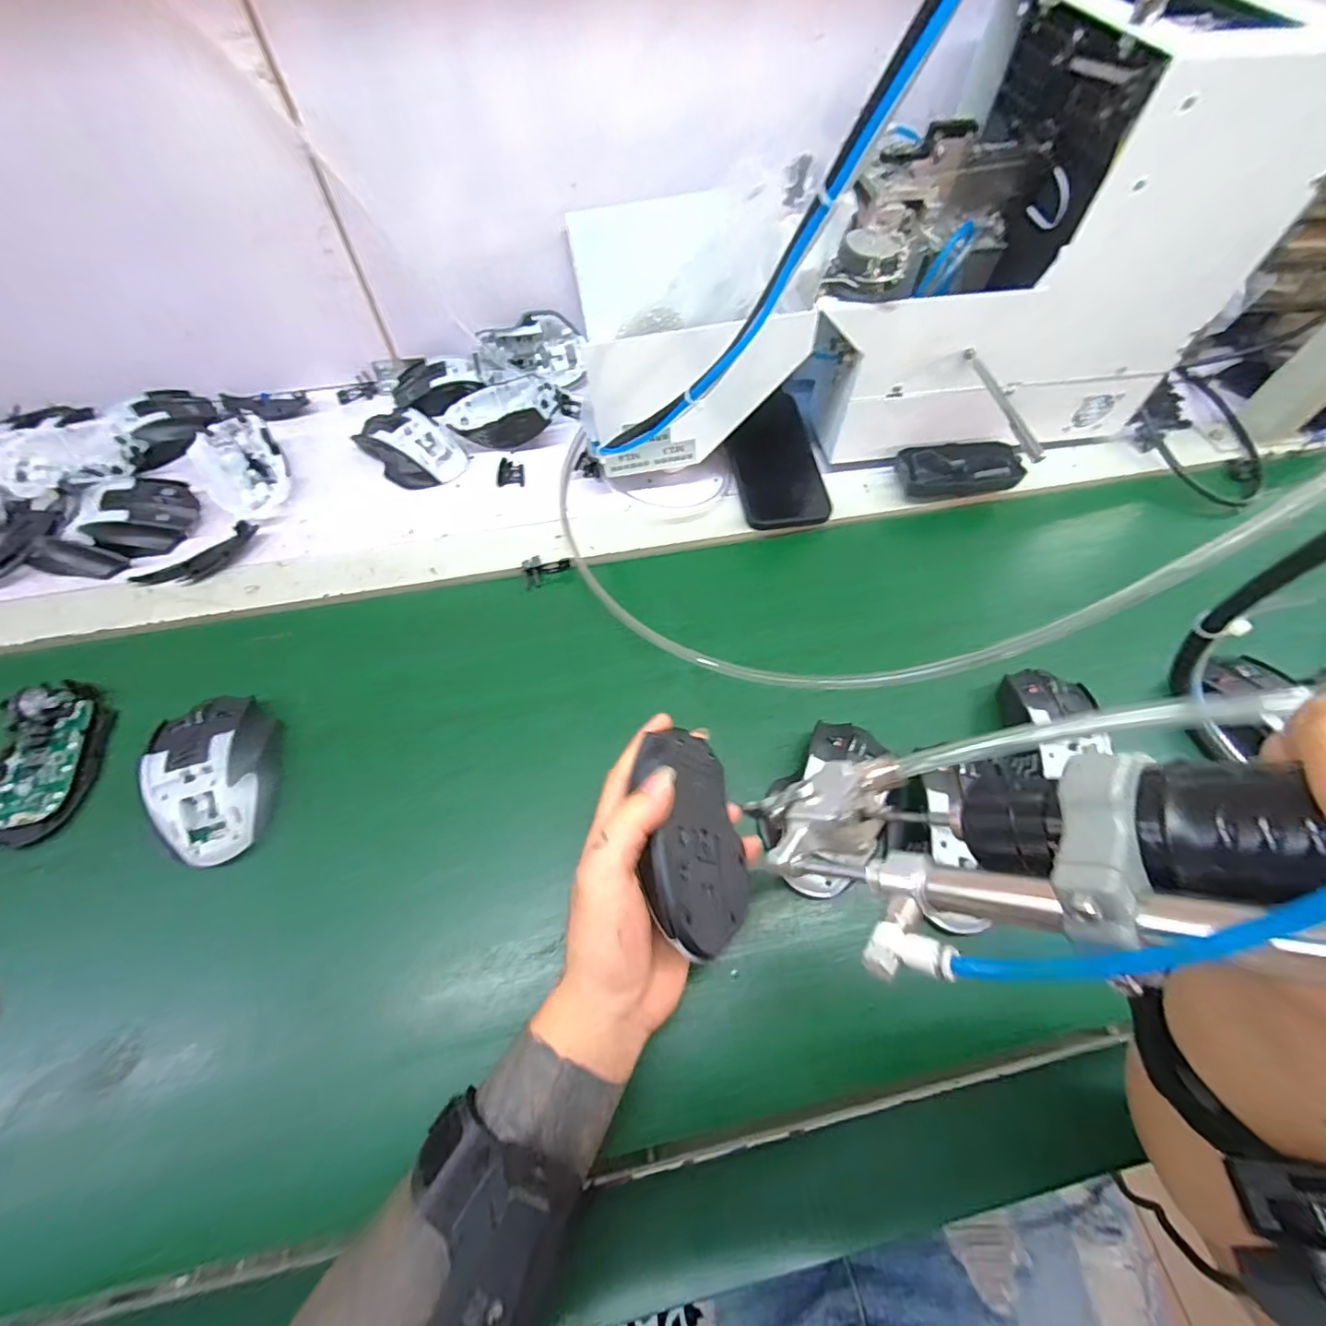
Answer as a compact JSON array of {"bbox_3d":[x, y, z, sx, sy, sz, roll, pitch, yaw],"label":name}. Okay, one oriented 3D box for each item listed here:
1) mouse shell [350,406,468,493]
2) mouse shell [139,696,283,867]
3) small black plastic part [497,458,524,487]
[{"bbox_3d":[-0.244,-0.211,0.545,0.096,0.034,0.068,38,67,18],"label":"mouse shell"},{"bbox_3d":[-0.307,0.075,0.382,0.071,0.034,0.116,-18,62,-10],"label":"mouse shell"},{"bbox_3d":[-0.148,-0.186,0.546,0.025,0.006,0.034,-4,61,-3],"label":"small black plastic part"}]

